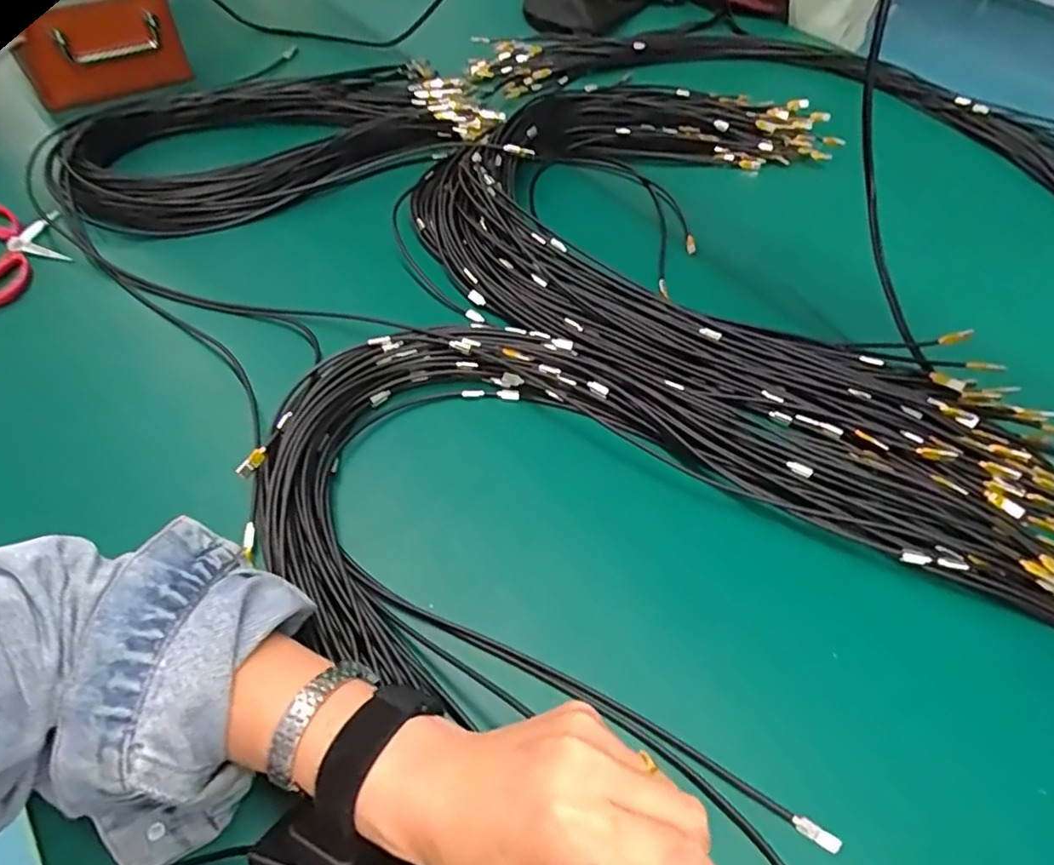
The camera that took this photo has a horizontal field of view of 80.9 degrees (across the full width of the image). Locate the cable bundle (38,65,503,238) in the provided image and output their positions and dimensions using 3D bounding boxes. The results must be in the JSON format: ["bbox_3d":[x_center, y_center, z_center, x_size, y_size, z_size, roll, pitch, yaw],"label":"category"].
[{"bbox_3d":[-0.272,-0.349,0.687,0.448,0.030,0.241,-26,58,-21],"label":"cable bundle"}]

